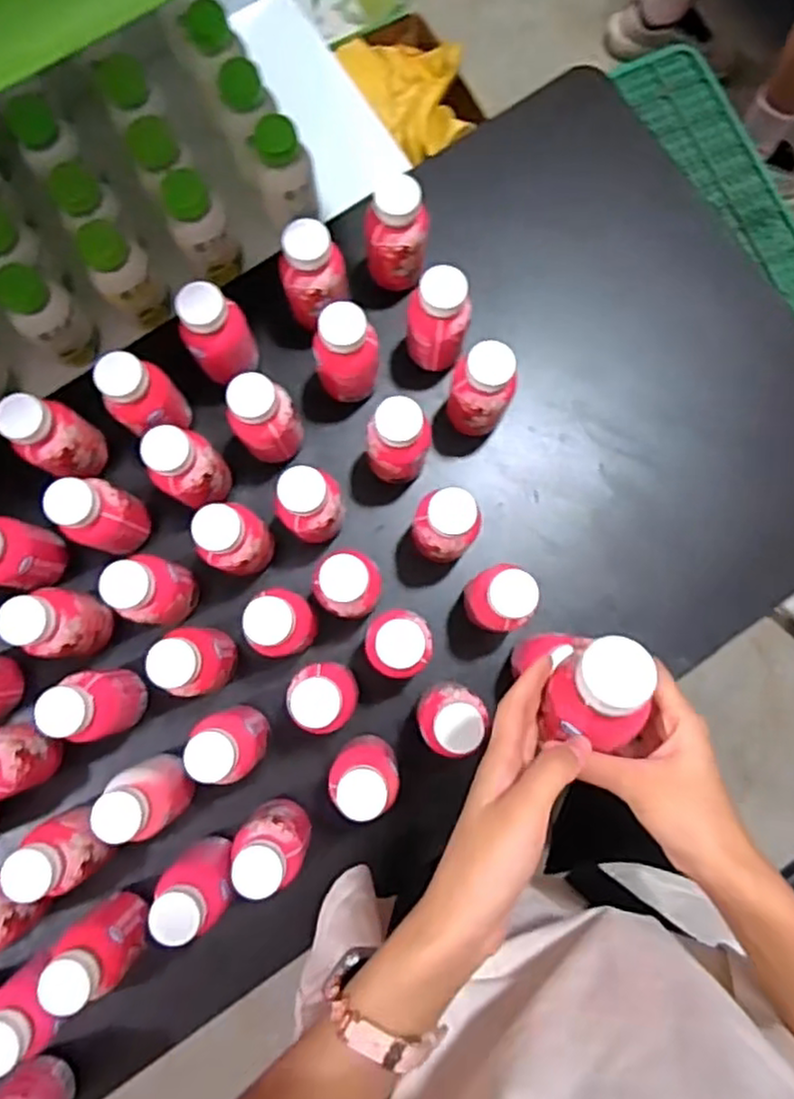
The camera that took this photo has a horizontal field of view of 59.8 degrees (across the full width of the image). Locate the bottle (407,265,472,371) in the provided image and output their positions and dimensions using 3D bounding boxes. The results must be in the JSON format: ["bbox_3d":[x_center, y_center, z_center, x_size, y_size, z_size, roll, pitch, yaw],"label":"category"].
[{"bbox_3d":[0.038,-0.210,0.642,0.055,0.105,0.049,8,83,0],"label":"bottle"}]

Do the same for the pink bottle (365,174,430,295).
[{"bbox_3d":[0.002,-0.298,0.652,0.057,0.107,0.051,-2,83,-1],"label":"pink bottle"}]

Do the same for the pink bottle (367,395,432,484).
[{"bbox_3d":[0.006,-0.101,0.636,0.057,0.120,0.052,0,83,-1],"label":"pink bottle"}]

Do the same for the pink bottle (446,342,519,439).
[{"bbox_3d":[0.082,-0.149,0.640,0.054,0.121,0.056,9,83,1],"label":"pink bottle"}]

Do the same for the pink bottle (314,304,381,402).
[{"bbox_3d":[-0.043,-0.182,0.637,0.060,0.112,0.054,-7,83,-1],"label":"pink bottle"}]

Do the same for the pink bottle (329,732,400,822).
[{"bbox_3d":[-0.023,0.192,0.592,0.058,0.123,0.048,2,83,0],"label":"pink bottle"}]

